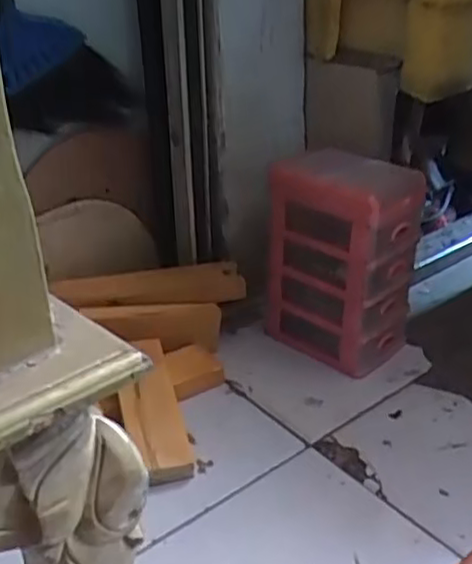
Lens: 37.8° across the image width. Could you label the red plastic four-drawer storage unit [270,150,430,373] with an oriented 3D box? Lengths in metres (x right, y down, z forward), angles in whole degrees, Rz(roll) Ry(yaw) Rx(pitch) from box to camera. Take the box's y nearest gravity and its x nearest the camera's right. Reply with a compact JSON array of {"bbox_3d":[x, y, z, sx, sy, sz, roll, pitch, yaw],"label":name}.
[{"bbox_3d":[0.156,-0.036,0.997,0.164,0.271,0.184,-26,38,-37],"label":"red plastic four-drawer storage unit"}]

